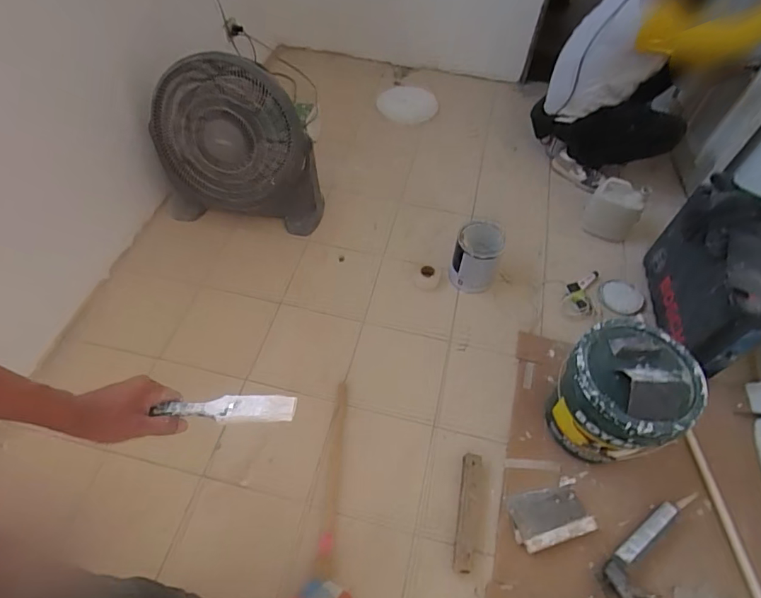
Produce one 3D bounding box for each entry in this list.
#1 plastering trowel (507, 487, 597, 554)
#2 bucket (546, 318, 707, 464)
[{"bbox_3d":[0.469,0.598,1.275,0.217,0.042,0.147,-10,56,-7],"label":"plastering trowel"},{"bbox_3d":[0.648,0.272,1.268,0.297,0.356,0.288,1,56,-1],"label":"bucket"}]

